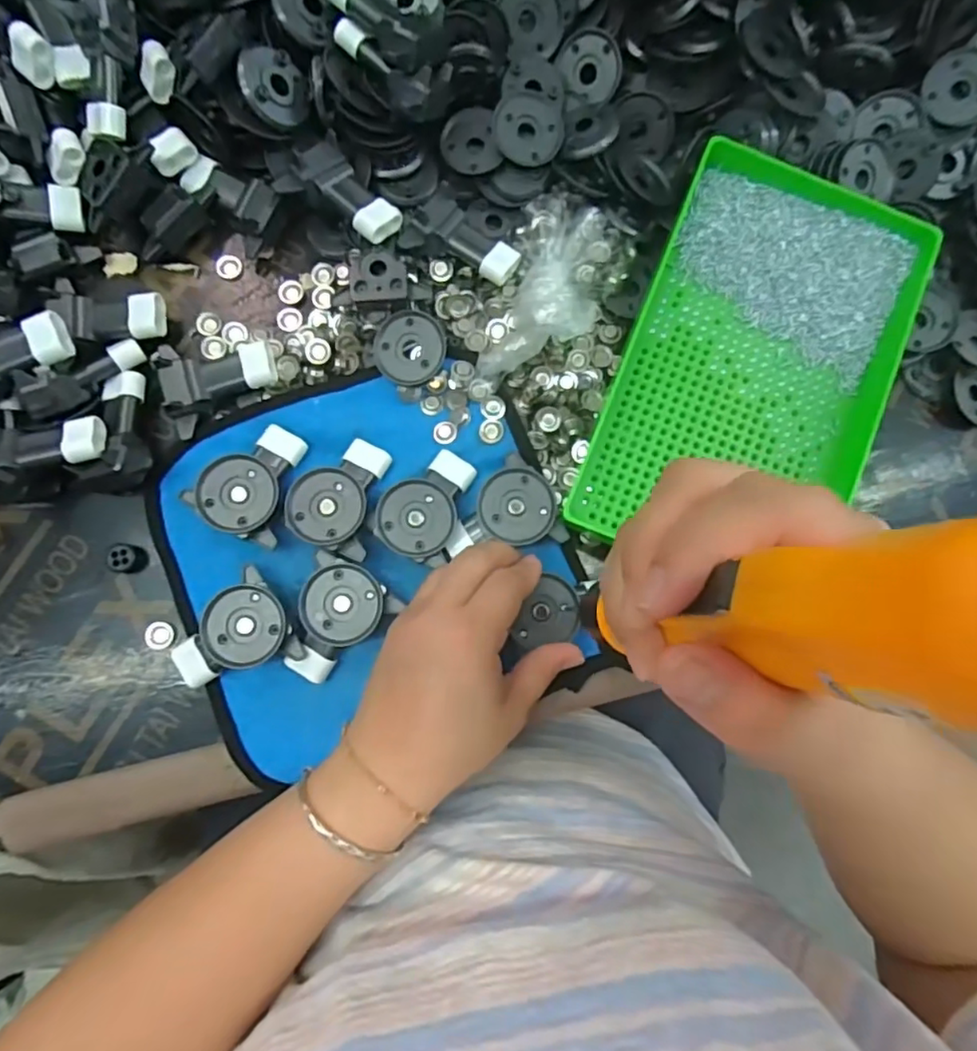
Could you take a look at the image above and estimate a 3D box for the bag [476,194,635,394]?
[{"bbox_3d":[0.035,-0.137,0.357,0.070,0.044,0.125,30,74,-5],"label":"bag"}]

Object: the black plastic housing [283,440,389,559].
[{"bbox_3d":[-0.085,-0.018,0.340,0.045,0.030,0.064,13,83,-2],"label":"black plastic housing"}]

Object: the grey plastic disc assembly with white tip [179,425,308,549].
[{"bbox_3d":[-0.131,-0.027,0.339,0.050,0.028,0.061,27,83,-1],"label":"grey plastic disc assembly with white tip"}]

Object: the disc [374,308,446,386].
[{"bbox_3d":[-0.046,-0.105,0.358,0.041,0.014,0.044,0,84,-4],"label":"disc"}]

